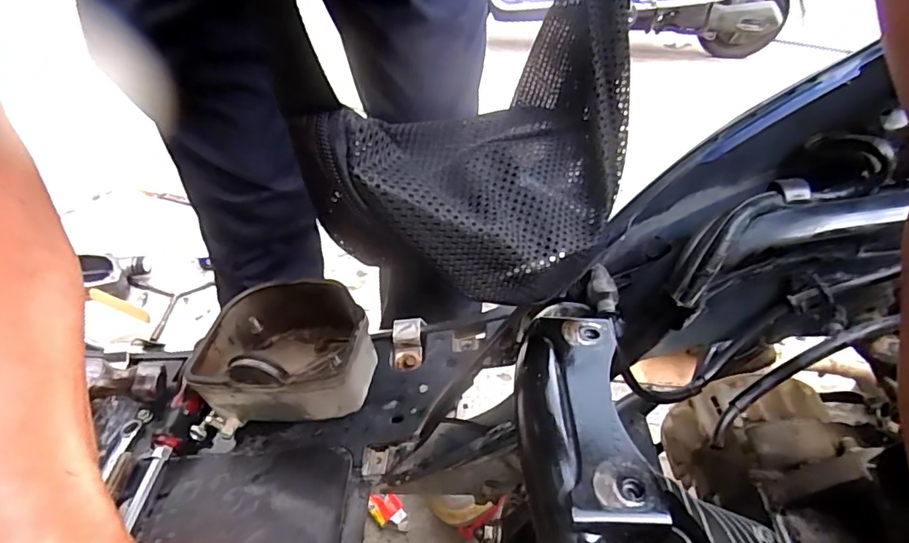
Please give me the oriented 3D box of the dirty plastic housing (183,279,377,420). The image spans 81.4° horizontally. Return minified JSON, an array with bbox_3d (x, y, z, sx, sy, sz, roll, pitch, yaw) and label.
[{"bbox_3d":[-0.135,0.068,0.432,0.127,0.079,0.114,5,36,8],"label":"dirty plastic housing"}]

